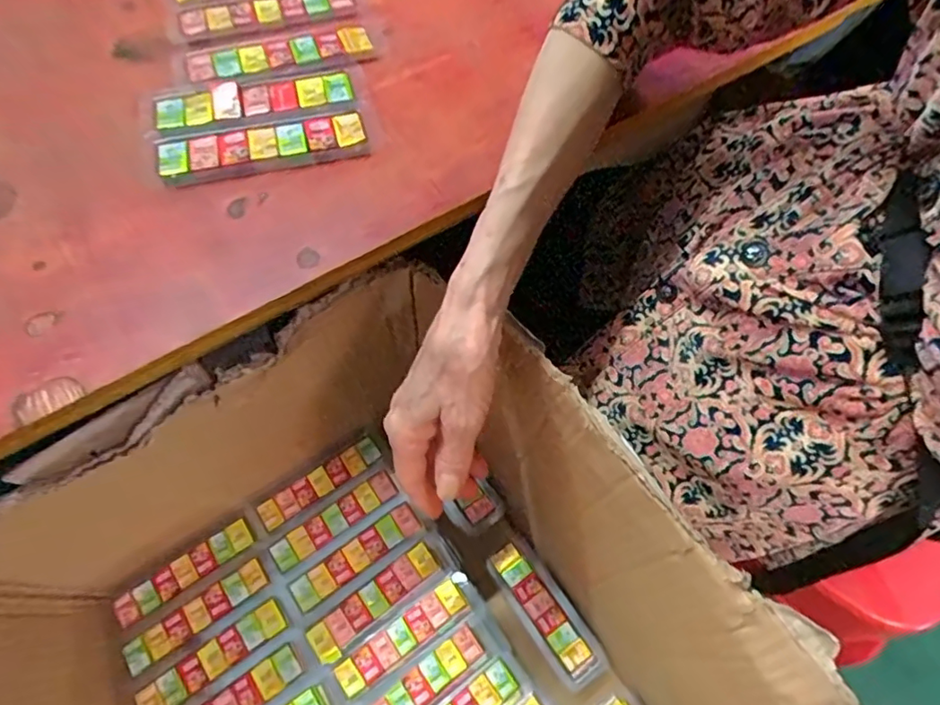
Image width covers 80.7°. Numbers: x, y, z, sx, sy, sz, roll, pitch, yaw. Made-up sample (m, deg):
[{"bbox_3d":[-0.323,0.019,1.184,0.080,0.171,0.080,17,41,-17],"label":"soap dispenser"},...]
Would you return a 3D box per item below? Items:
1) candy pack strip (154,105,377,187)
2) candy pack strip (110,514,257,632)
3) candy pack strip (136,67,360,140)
[{"bbox_3d":[-0.120,-0.124,0.329,0.124,0.008,0.036,-14,64,-10],"label":"candy pack strip"},{"bbox_3d":[-0.246,0.189,0.479,0.116,0.006,0.025,-33,68,-18],"label":"candy pack strip"},{"bbox_3d":[-0.134,-0.155,0.342,0.130,0.008,0.043,-12,63,-9],"label":"candy pack strip"}]

